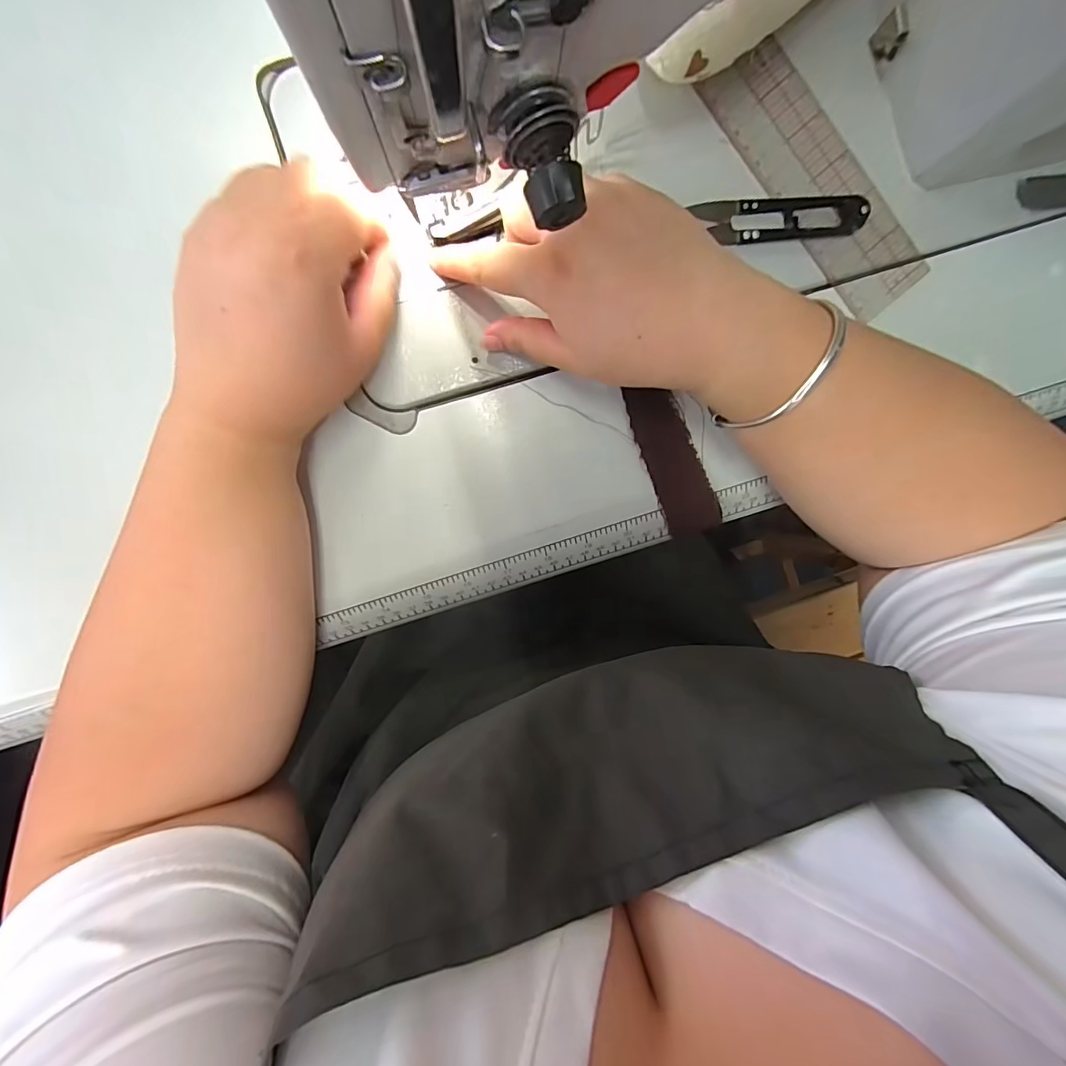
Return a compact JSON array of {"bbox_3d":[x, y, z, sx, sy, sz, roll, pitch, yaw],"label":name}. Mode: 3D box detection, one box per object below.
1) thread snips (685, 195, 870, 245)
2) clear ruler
[{"bbox_3d":[0.135,-0.173,0.261,0.092,0.012,0.022,-4,98,-4],"label":"thread snips"},{"bbox_3d":[0.160,-0.195,0.265,0.051,0.005,0.153,-40,99,2],"label":"clear ruler"}]

